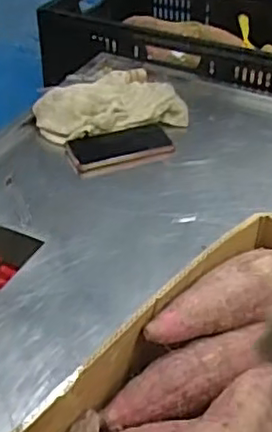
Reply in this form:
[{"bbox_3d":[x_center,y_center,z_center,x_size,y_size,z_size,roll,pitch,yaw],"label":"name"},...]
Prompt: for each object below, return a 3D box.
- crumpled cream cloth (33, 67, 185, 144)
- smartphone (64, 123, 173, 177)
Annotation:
[{"bbox_3d":[-0.045,-0.194,1.092,0.256,0.054,0.153,-12,41,-15],"label":"crumpled cream cloth"},{"bbox_3d":[-0.024,-0.106,1.015,0.165,0.007,0.075,-14,55,-19],"label":"smartphone"}]

